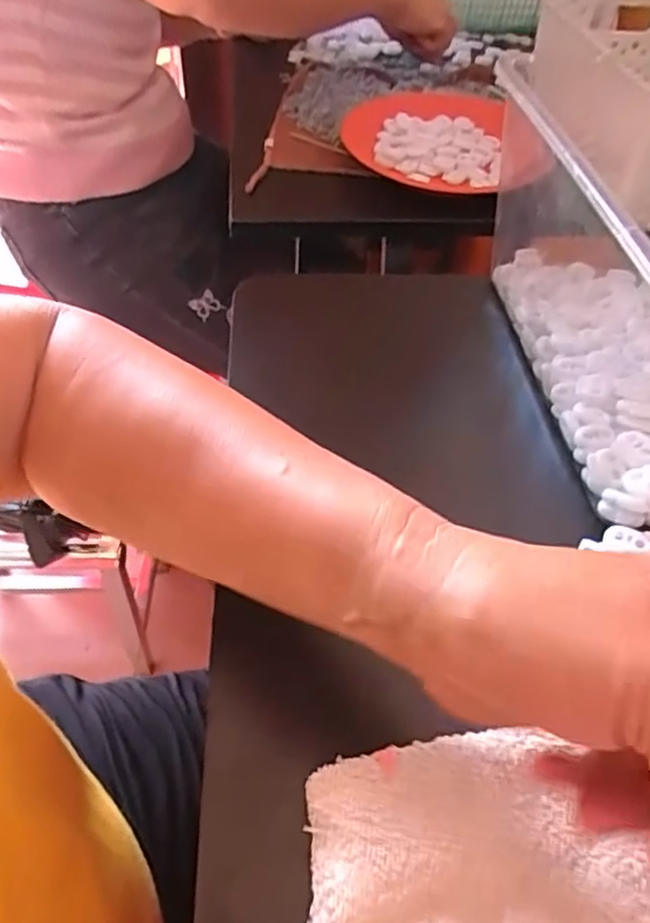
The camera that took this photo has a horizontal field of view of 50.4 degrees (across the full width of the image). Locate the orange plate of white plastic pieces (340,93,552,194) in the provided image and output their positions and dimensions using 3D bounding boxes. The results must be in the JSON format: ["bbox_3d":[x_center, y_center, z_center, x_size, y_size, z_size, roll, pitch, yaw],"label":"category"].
[{"bbox_3d":[0.113,-0.299,0.644,0.187,0.028,0.157,20,48,15],"label":"orange plate of white plastic pieces"}]

